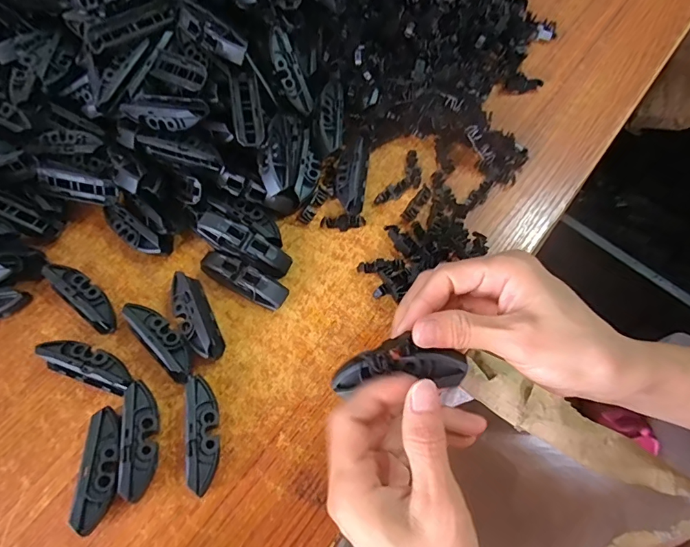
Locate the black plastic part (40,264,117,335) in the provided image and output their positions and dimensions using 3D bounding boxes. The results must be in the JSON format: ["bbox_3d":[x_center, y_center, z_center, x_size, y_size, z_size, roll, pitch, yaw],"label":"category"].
[{"bbox_3d":[-0.195,0.015,0.330,0.070,0.022,0.021,41,73,18],"label":"black plastic part"}]

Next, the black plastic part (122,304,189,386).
[{"bbox_3d":[-0.128,0.046,0.312,0.073,0.024,0.020,42,73,18],"label":"black plastic part"}]

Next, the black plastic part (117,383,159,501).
[{"bbox_3d":[-0.133,0.106,0.285,0.023,0.015,0.070,10,62,-36],"label":"black plastic part"}]

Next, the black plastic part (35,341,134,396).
[{"bbox_3d":[-0.178,0.063,0.307,0.067,0.026,0.024,18,67,10],"label":"black plastic part"}]

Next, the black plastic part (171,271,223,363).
[{"bbox_3d":[-0.109,0.031,0.320,0.022,0.022,0.069,-26,67,-10],"label":"black plastic part"}]

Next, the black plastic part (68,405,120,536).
[{"bbox_3d":[-0.154,0.121,0.278,0.021,0.012,0.069,7,59,-27],"label":"black plastic part"}]

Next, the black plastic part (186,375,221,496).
[{"bbox_3d":[-0.090,0.102,0.286,0.016,0.024,0.069,-8,65,-2],"label":"black plastic part"}]

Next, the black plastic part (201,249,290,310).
[{"bbox_3d":[-0.076,0.005,0.332,0.068,0.019,0.020,26,69,13],"label":"black plastic part"}]

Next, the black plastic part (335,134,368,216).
[{"bbox_3d":[0.005,-0.078,0.363,0.023,0.021,0.064,6,66,4],"label":"black plastic part"}]

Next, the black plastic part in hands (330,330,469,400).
[{"bbox_3d":[0.028,0.048,0.235,0.071,0.013,0.025,-7,67,11],"label":"black plastic part in hands"}]

